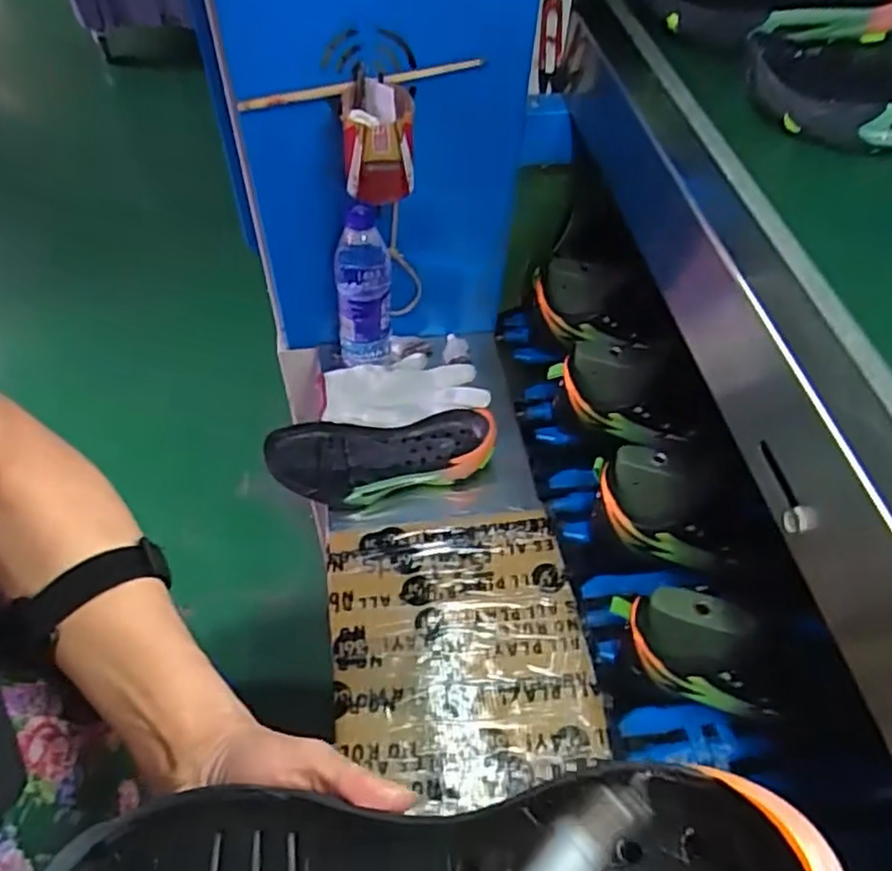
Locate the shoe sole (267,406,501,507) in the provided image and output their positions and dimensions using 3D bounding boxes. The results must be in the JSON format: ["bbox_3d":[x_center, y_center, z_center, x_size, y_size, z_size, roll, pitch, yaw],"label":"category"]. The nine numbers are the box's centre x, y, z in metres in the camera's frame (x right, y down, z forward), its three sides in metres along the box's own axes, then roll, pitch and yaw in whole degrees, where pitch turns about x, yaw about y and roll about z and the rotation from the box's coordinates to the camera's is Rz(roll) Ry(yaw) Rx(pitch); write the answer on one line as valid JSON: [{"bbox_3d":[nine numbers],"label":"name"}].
[{"bbox_3d":[-0.071,0.025,0.758,0.248,0.050,0.099,-2,52,-5],"label":"shoe sole"}]

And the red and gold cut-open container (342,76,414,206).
[{"bbox_3d":[-0.064,-0.274,0.636,0.062,0.091,0.065,-3,52,-6],"label":"red and gold cut-open container"}]

